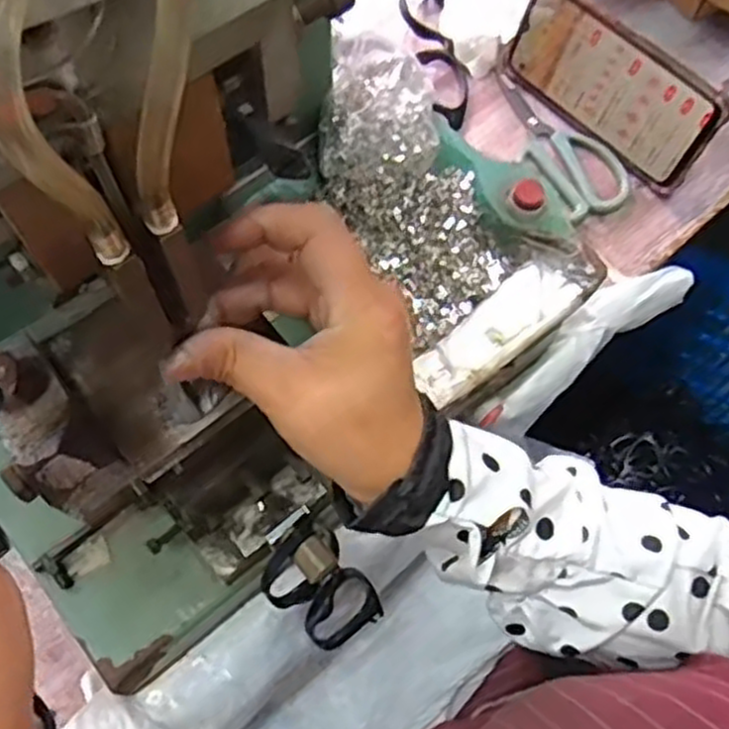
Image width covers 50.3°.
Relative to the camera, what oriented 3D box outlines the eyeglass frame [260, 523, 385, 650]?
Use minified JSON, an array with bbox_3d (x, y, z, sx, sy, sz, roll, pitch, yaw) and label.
[{"bbox_3d":[-0.019,0.123,0.424,0.047,0.130,0.026,-39,54,-12],"label":"eyeglass frame"}]

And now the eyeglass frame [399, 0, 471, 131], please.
[{"bbox_3d":[0.057,-0.249,0.610,0.041,0.021,0.139,-11,68,-5],"label":"eyeglass frame"}]

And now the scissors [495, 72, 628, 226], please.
[{"bbox_3d":[0.145,-0.171,0.587,0.055,0.009,0.145,-26,70,-10],"label":"scissors"}]

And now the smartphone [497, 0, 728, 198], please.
[{"bbox_3d":[0.175,-0.204,0.561,0.167,0.079,0.010,45,57,14],"label":"smartphone"}]

